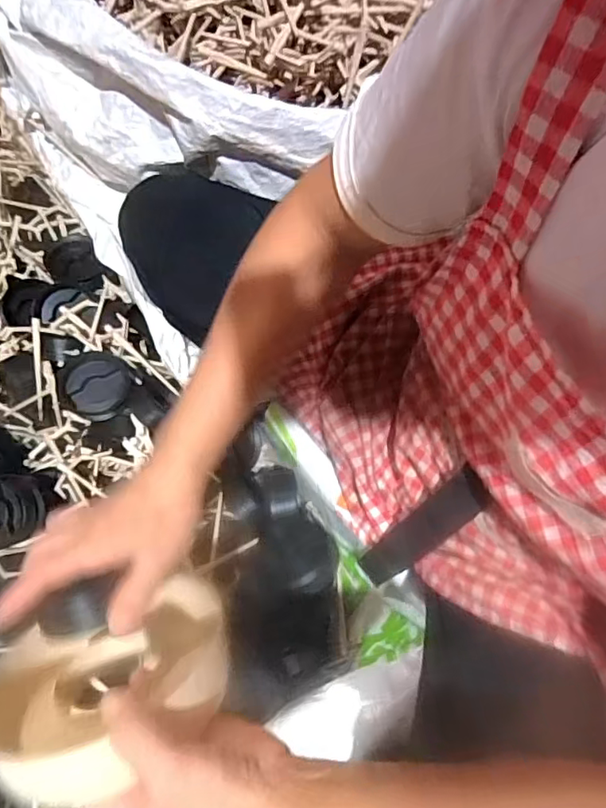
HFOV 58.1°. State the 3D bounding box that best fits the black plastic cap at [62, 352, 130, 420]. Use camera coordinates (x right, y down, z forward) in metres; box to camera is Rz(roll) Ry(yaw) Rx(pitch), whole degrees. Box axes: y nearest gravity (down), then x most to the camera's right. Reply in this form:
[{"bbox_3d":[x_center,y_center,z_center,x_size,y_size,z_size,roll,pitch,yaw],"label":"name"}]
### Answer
[{"bbox_3d":[-0.230,-0.022,0.607,0.069,0.020,0.071,0,69,-1],"label":"black plastic cap"}]

